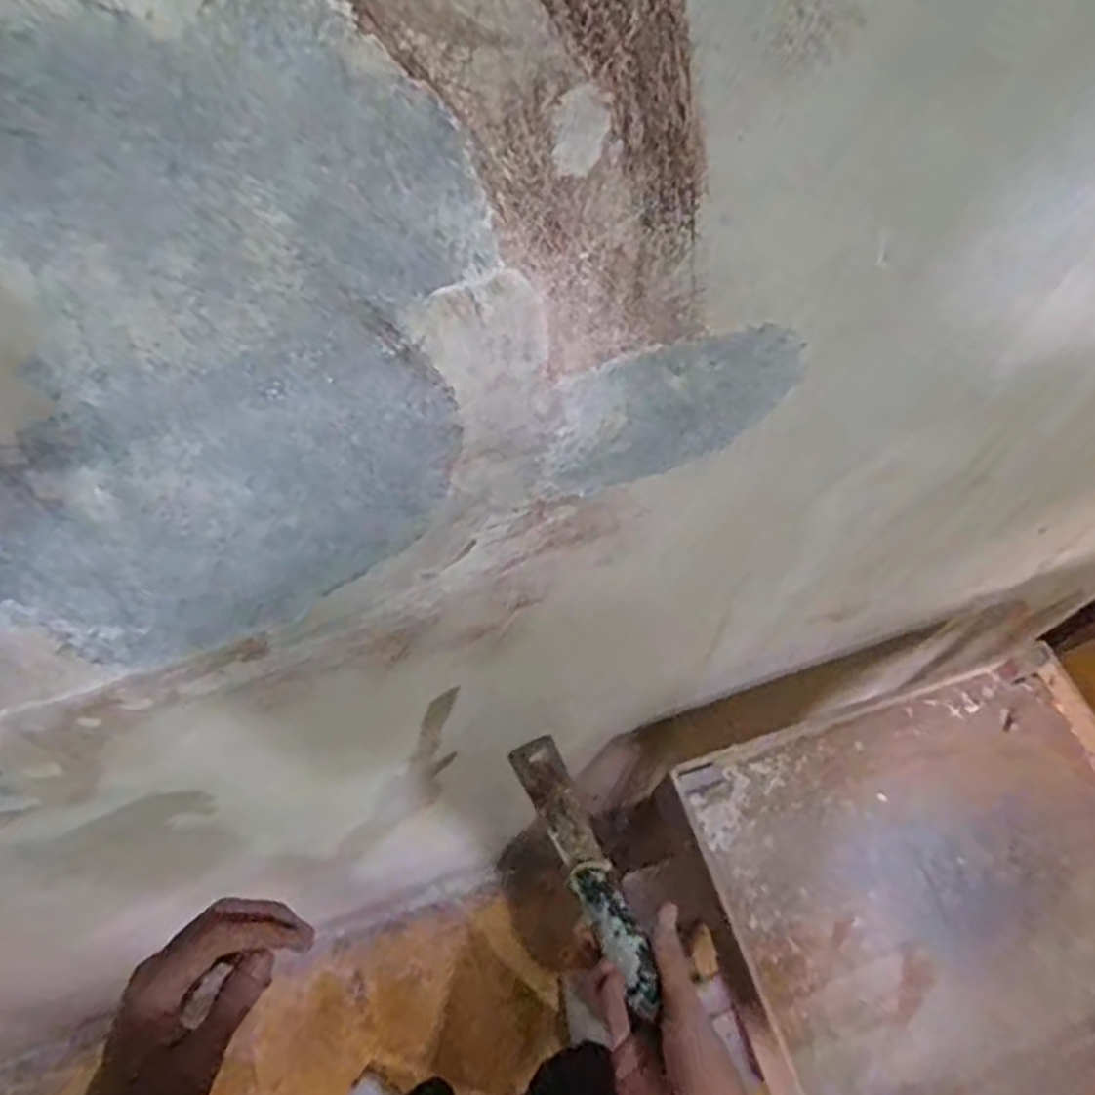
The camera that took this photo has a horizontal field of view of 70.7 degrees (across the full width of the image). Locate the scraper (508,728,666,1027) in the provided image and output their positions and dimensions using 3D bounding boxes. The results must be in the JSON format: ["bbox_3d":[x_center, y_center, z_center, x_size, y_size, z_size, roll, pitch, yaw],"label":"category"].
[{"bbox_3d":[0.026,0.209,0.504,0.027,0.032,0.173,-23,74,-16],"label":"scraper"}]

